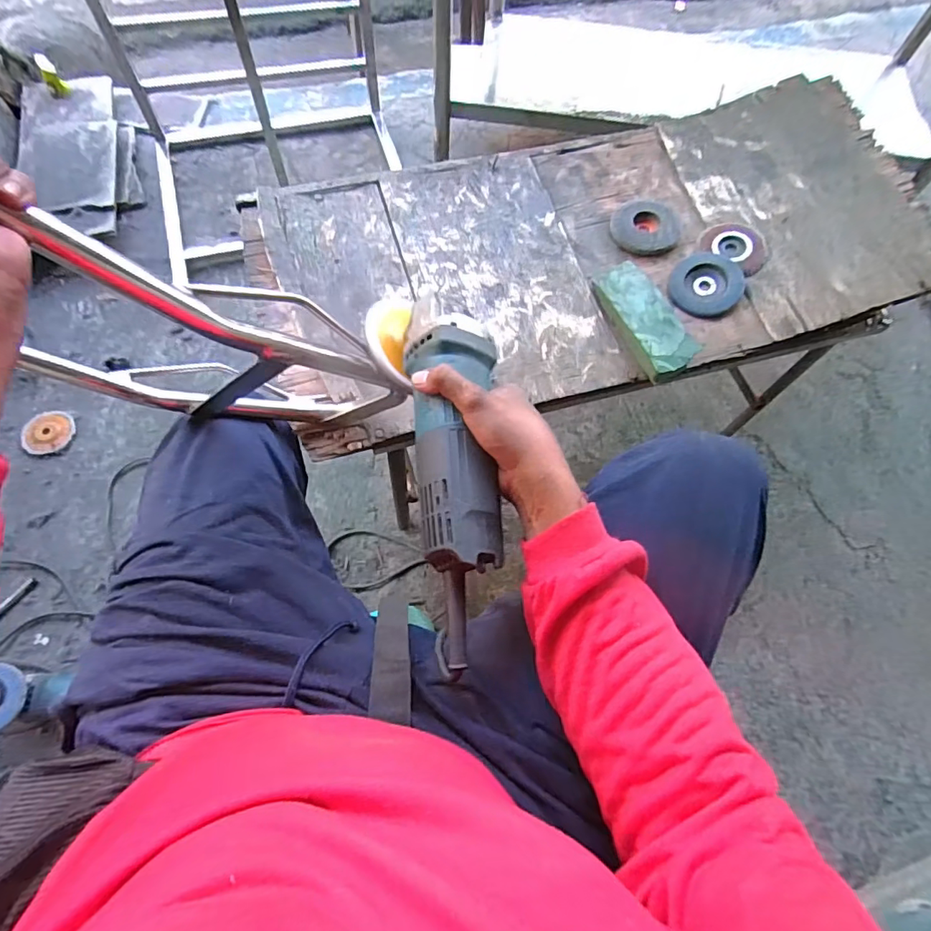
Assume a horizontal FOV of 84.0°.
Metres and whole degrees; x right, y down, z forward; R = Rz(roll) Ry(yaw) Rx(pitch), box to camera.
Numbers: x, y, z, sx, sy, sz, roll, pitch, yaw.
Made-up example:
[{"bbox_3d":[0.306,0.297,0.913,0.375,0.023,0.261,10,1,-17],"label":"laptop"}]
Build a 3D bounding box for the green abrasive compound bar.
[{"bbox_3d":[0.228,-0.191,0.668,0.069,0.038,0.177,-19,70,-10],"label":"green abrasive compound bar"}]

